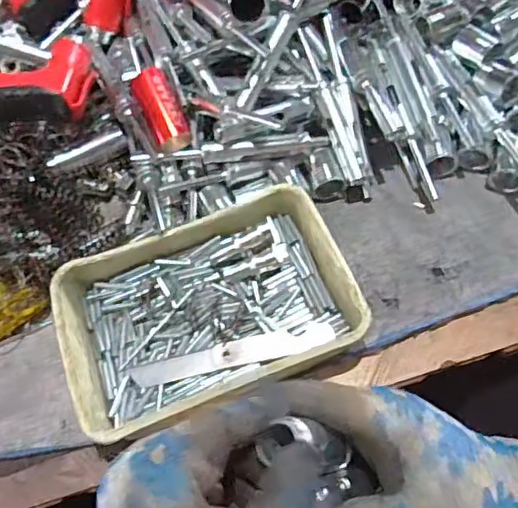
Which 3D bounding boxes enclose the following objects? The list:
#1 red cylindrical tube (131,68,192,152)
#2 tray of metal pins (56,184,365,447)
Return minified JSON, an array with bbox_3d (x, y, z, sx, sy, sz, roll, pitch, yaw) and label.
[{"bbox_3d":[-0.077,-0.115,0.455,0.031,0.028,0.065,-25,91,-9],"label":"red cylindrical tube"},{"bbox_3d":[-0.038,0.036,0.406,0.199,0.040,0.141,-20,65,-6],"label":"tray of metal pins"}]

